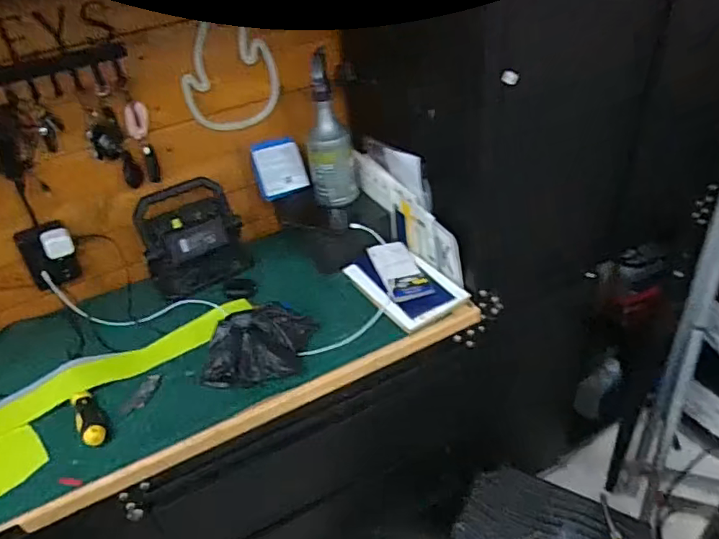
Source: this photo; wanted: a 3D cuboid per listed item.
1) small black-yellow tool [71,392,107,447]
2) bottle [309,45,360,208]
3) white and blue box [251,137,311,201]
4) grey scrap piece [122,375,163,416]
[{"bbox_3d":[-0.426,0.230,0.831,0.037,0.029,0.123,-30,43,-27],"label":"small black-yellow tool"},{"bbox_3d":[-0.060,-0.264,1.027,0.088,0.286,0.067,-11,37,-4],"label":"bottle"},{"bbox_3d":[-0.171,-0.217,1.134,0.101,0.120,0.016,-18,3,-5],"label":"white and blue box"},{"bbox_3d":[-0.360,0.208,0.884,0.028,0.011,0.082,10,40,21],"label":"grey scrap piece"}]

